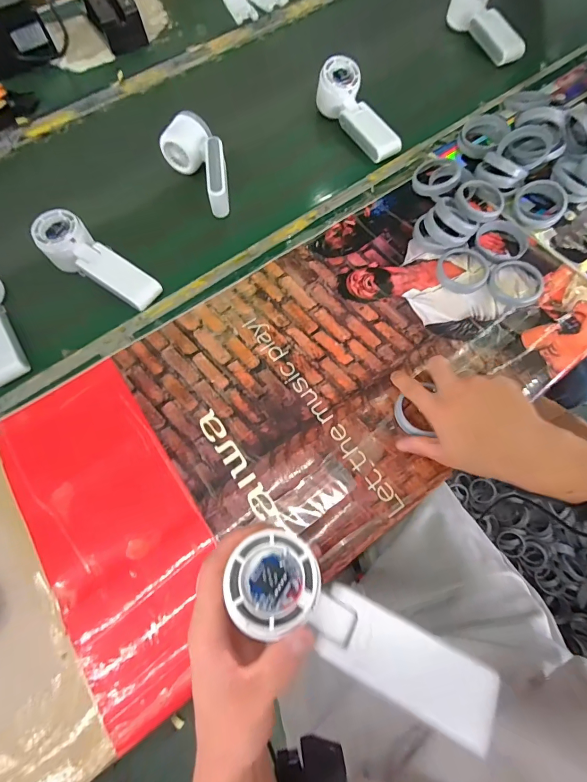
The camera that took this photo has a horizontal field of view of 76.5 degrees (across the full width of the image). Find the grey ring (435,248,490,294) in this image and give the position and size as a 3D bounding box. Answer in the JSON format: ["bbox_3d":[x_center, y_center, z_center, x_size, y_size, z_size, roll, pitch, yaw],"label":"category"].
[{"bbox_3d":[0.201,-0.144,0.443,0.061,0.006,0.059,-1,68,2],"label":"grey ring"}]

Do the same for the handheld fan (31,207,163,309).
[{"bbox_3d":[-0.243,-0.159,0.452,0.165,0.038,0.057,34,74,14],"label":"handheld fan"}]

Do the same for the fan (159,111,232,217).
[{"bbox_3d":[-0.121,-0.314,0.512,0.068,0.045,0.144,-36,71,-12],"label":"fan"}]

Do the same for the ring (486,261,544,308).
[{"bbox_3d":[0.259,-0.126,0.433,0.059,0.011,0.059,-1,68,2],"label":"ring"}]

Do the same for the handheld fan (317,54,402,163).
[{"bbox_3d":[0.094,-0.404,0.529,0.053,0.047,0.153,-26,70,-8],"label":"handheld fan"}]

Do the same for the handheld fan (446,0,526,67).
[{"bbox_3d":[0.321,-0.603,0.614,0.045,0.066,0.172,-25,70,-8],"label":"handheld fan"}]

